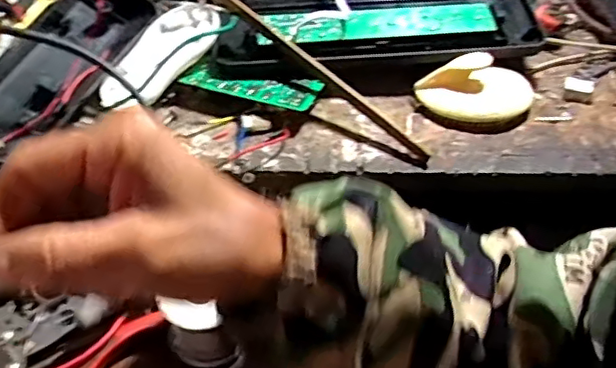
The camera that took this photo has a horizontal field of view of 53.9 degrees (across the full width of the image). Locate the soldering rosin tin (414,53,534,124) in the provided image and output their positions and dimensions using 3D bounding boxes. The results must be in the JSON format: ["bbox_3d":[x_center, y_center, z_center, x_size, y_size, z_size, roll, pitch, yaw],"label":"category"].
[{"bbox_3d":[0.141,-0.078,0.488,0.096,0.036,0.051,-1,48,-2],"label":"soldering rosin tin"}]

